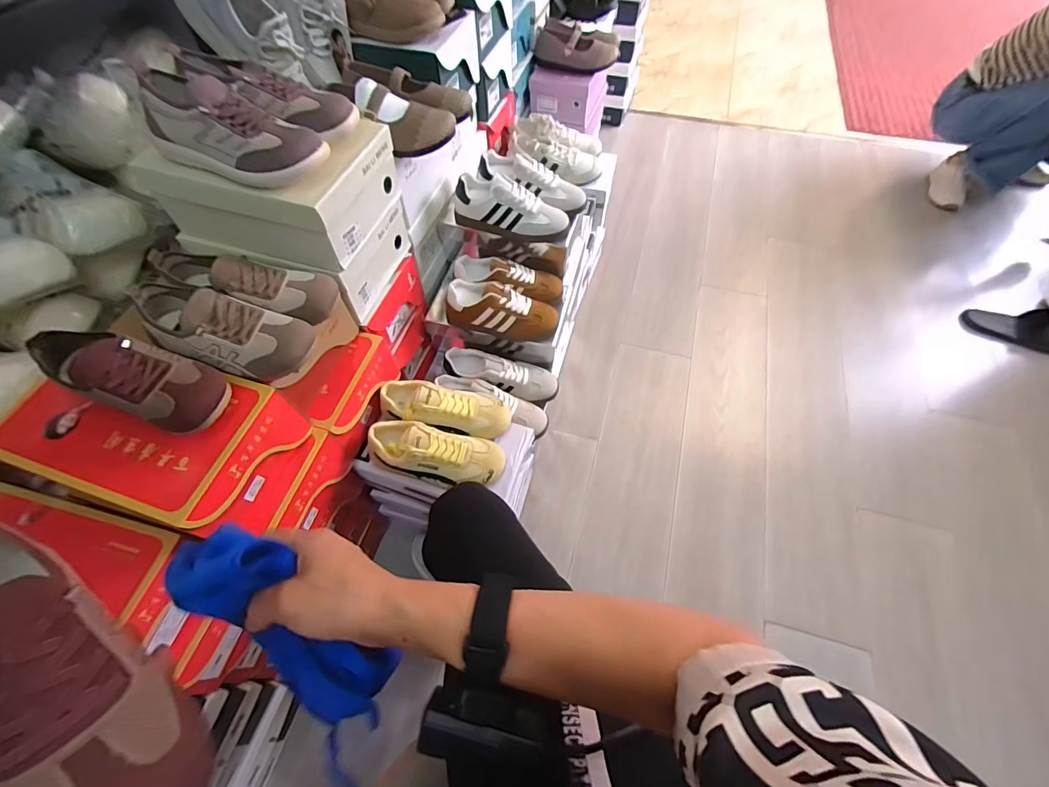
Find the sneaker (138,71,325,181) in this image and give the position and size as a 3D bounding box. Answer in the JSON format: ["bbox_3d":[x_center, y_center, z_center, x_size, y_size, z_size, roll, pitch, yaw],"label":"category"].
[{"bbox_3d":[-0.355,-0.320,0.553,0.200,0.084,0.078,15,60,-4],"label":"sneaker"}]

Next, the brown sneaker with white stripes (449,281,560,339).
[{"bbox_3d":[-0.045,-0.164,0.864,0.210,0.088,0.077,10,60,7],"label":"brown sneaker with white stripes"}]

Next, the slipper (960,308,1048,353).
[{"bbox_3d":[1.382,-0.187,1.227,0.272,0.067,0.088,21,62,14],"label":"slipper"}]

